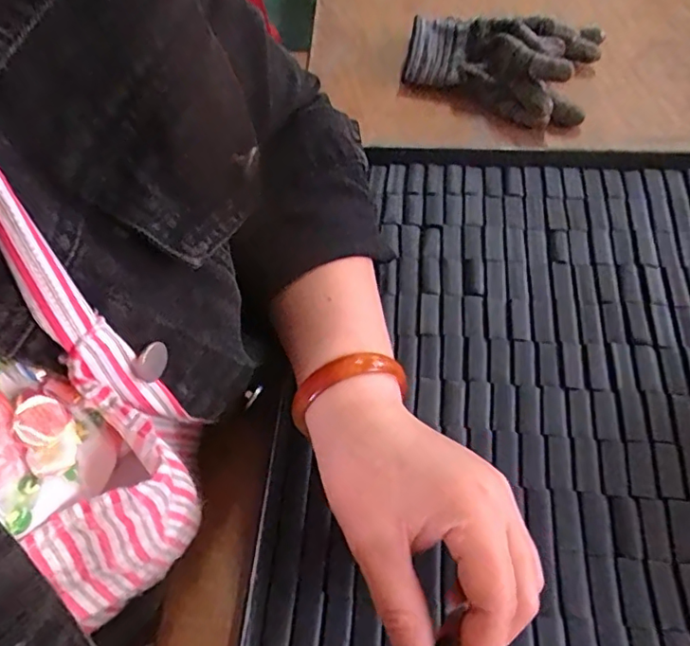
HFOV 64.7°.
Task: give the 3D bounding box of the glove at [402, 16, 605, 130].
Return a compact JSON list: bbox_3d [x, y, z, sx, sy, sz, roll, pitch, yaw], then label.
[{"bbox_3d":[0.140,-0.248,0.486,0.166,0.041,0.134,19,64,13],"label":"glove"}]

